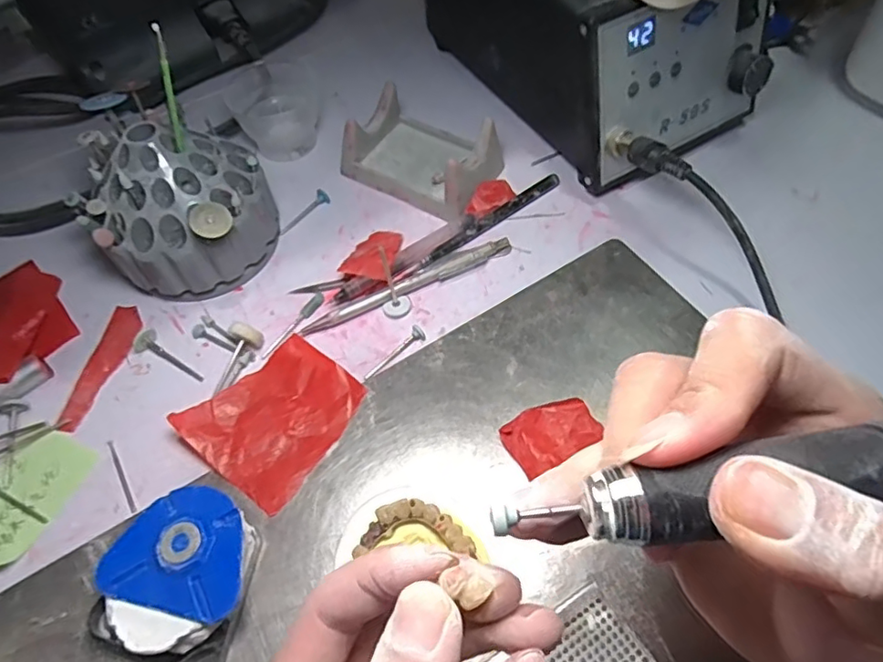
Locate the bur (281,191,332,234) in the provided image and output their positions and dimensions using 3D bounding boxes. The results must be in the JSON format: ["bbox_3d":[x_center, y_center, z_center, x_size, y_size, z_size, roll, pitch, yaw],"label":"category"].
[{"bbox_3d":[-0.096,-0.082,0.397,0.042,0.009,0.010,-39,65,-18],"label":"bur"}]

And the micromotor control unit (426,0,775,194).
[{"bbox_3d":[0.105,-0.223,0.405,0.140,0.114,0.220,-29,62,-14],"label":"micromotor control unit"}]

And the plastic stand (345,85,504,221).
[{"bbox_3d":[-0.011,-0.126,0.397,0.096,0.040,0.067,28,65,18],"label":"plastic stand"}]

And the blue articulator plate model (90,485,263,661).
[{"bbox_3d":[-0.116,0.110,0.261,0.063,0.031,0.070,19,62,13],"label":"blue articulator plate model"}]

